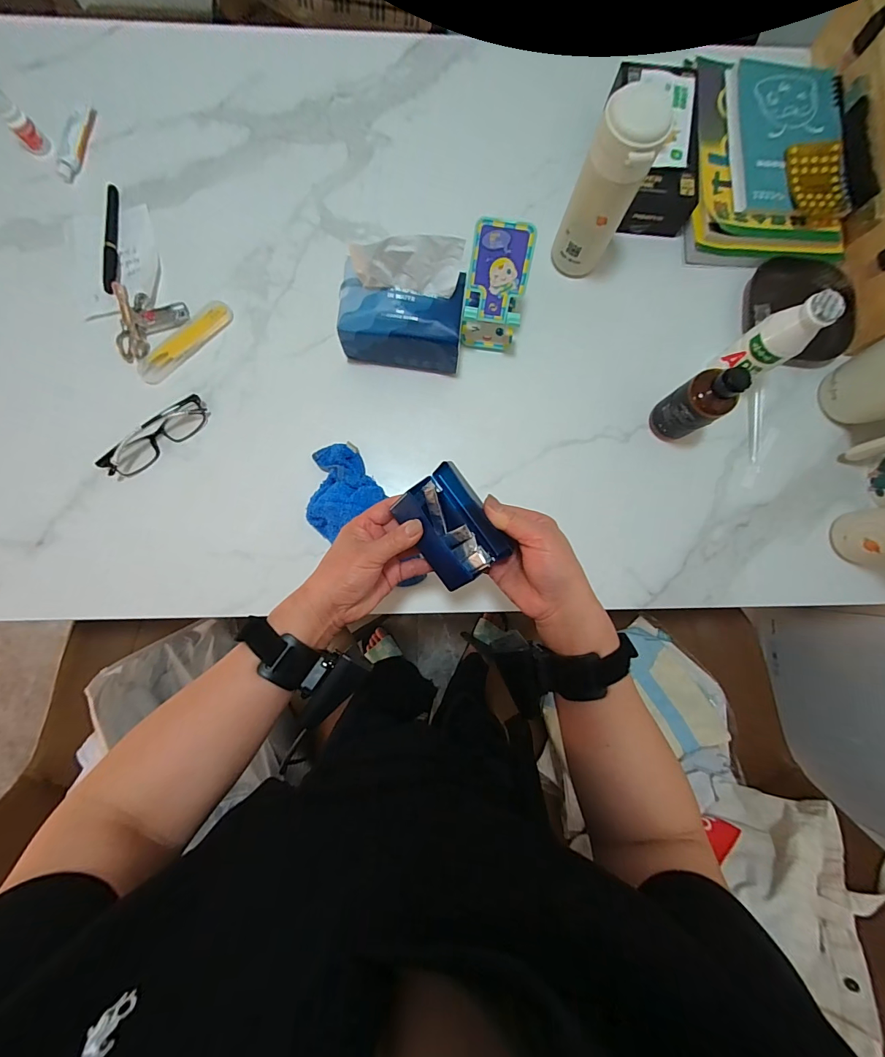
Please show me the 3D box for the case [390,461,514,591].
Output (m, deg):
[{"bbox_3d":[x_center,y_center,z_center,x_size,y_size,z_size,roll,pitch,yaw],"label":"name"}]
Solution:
[{"bbox_3d":[0.008,0.000,0.348,0.066,0.022,0.092,-37,86,-5],"label":"case"}]

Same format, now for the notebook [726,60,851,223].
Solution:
[{"bbox_3d":[0.453,-0.513,0.536,0.149,0.014,0.216,0,85,1],"label":"notebook"}]

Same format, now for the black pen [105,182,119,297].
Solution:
[{"bbox_3d":[-0.419,-0.366,0.514,0.017,0.010,0.148,-5,84,-2],"label":"black pen"}]

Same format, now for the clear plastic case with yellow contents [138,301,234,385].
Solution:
[{"bbox_3d":[-0.321,-0.233,0.506,0.135,0.013,0.038,-43,87,-5],"label":"clear plastic case with yellow contents"}]

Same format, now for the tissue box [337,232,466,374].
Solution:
[{"bbox_3d":[-0.045,-0.249,0.462,0.134,0.128,0.092,4,84,-1],"label":"tissue box"}]

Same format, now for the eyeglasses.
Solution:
[{"bbox_3d":[-0.343,-0.110,0.489,0.134,0.026,0.034,-39,87,-5],"label":"eyeglasses"}]

